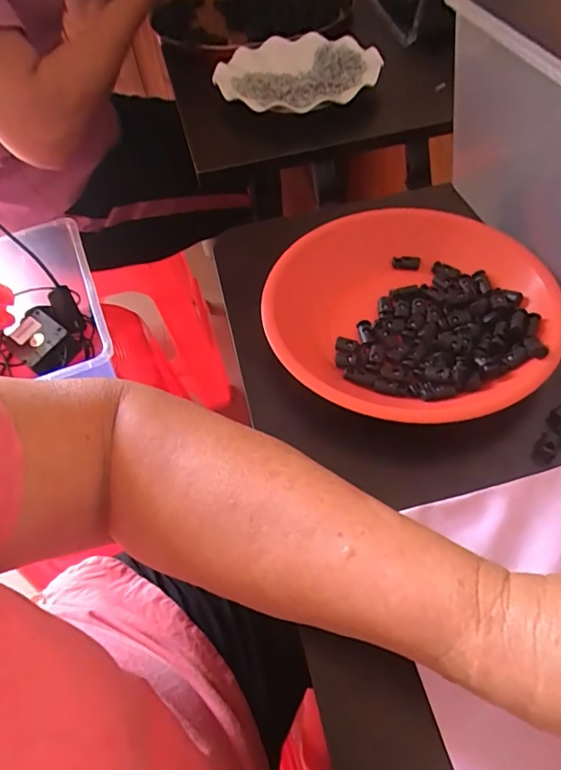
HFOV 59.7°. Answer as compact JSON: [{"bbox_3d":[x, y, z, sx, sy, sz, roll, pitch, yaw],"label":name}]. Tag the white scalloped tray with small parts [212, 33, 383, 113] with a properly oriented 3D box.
[{"bbox_3d":[0.016,-0.364,0.565,0.176,0.020,0.163,-13,53,-4],"label":"white scalloped tray with small parts"}]

